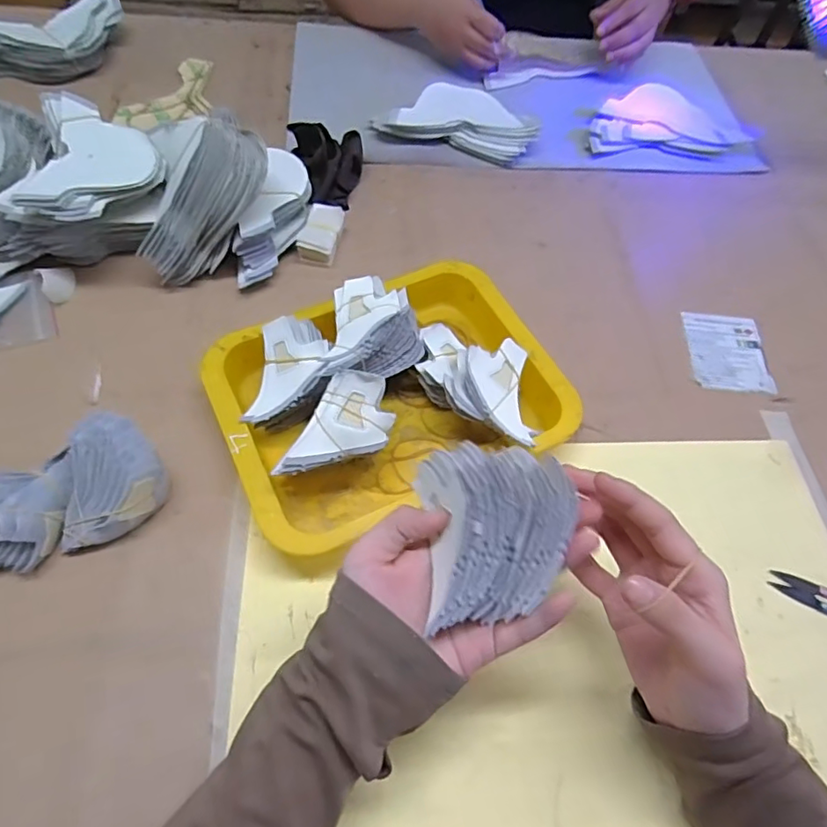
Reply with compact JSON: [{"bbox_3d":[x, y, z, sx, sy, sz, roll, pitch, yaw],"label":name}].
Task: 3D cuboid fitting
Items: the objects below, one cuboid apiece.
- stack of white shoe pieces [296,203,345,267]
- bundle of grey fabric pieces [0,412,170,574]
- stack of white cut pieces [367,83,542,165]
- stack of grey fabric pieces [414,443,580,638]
[{"bbox_3d":[-0.091,-0.177,0.557,0.035,0.026,0.059,14,60,4],"label":"stack of white shoe pieces"},{"bbox_3d":[-0.240,0.061,0.387,0.128,0.059,0.075,-34,68,-21],"label":"bundle of grey fabric pieces"},{"bbox_3d":[0.054,-0.351,0.672,0.180,0.032,0.092,10,60,2],"label":"stack of white cut pieces"},{"bbox_3d":[0.043,0.057,0.284,0.072,0.048,0.082,-3,61,-6],"label":"stack of grey fabric pieces"}]

